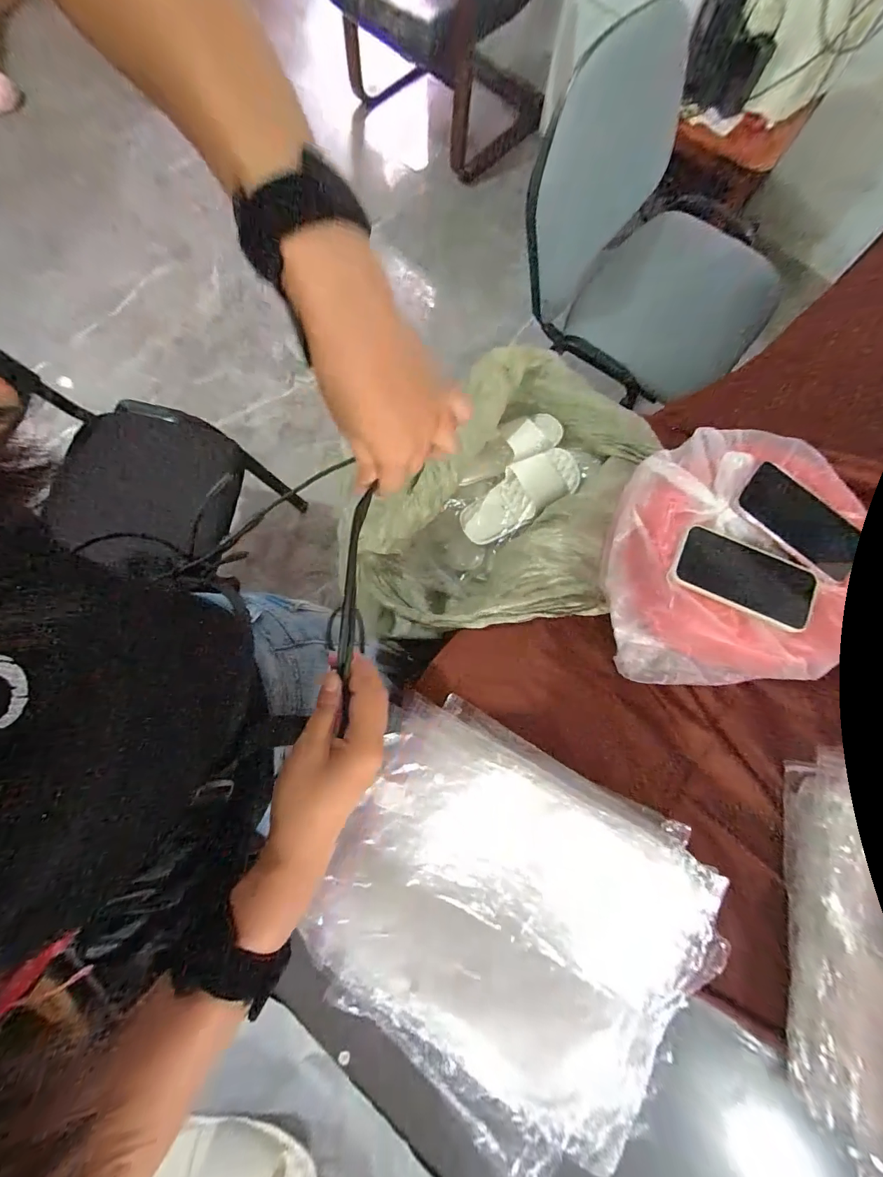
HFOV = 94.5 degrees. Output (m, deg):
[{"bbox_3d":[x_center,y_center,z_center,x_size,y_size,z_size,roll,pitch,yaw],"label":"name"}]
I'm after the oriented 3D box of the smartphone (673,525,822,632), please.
[{"bbox_3d":[0.360,-0.014,0.485,0.152,0.011,0.080,25,79,6],"label":"smartphone"}]

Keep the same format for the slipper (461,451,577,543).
[{"bbox_3d":[0.145,-0.171,0.758,0.243,0.058,0.099,-34,80,-6],"label":"slipper"}]

